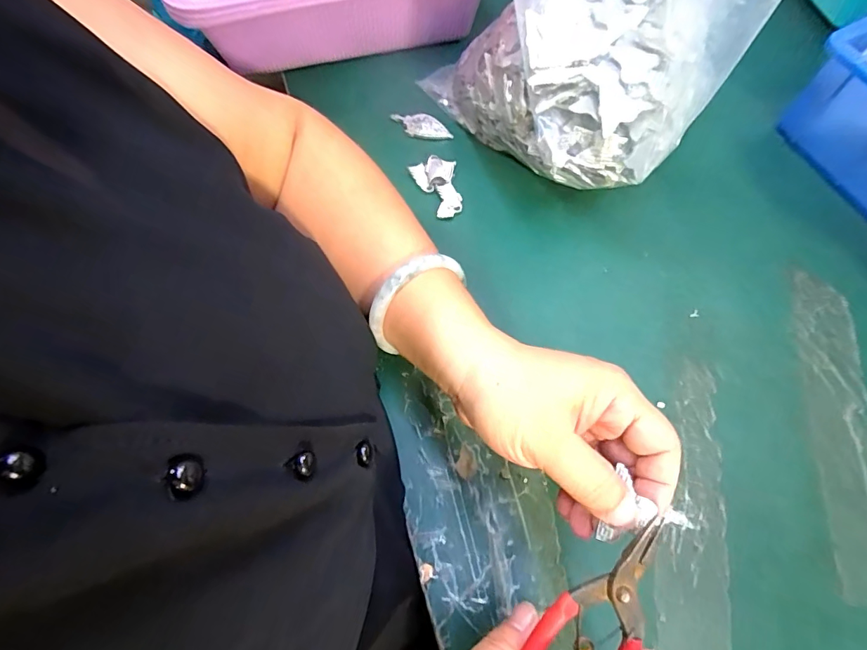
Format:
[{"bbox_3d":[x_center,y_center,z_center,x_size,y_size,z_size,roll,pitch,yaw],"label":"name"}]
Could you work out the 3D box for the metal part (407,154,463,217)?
[{"bbox_3d":[0.008,-0.122,0.390,0.035,0.008,0.059,-25,68,-11],"label":"metal part"}]

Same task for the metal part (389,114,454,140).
[{"bbox_3d":[-0.012,-0.187,0.421,0.060,0.005,0.024,17,67,7],"label":"metal part"}]

